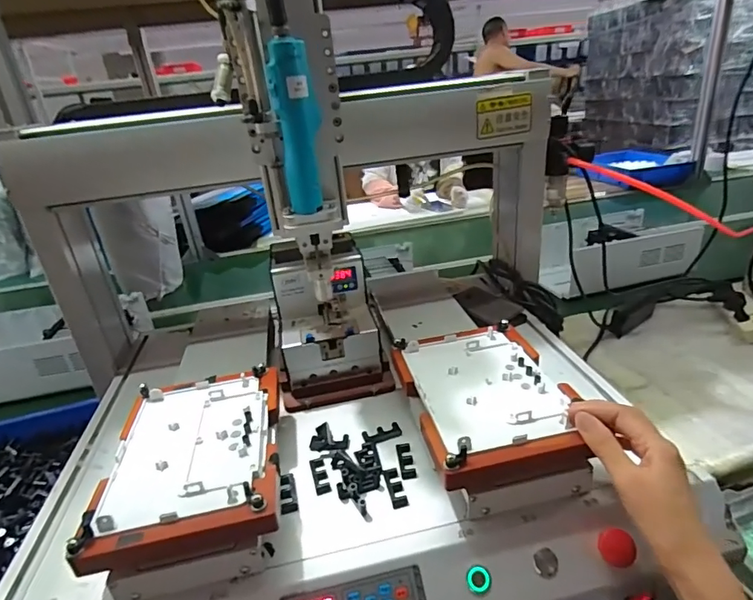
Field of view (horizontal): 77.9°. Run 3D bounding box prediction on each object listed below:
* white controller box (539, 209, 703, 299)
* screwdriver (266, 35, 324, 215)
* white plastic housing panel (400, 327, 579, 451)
[{"bbox_3d":[0.592,-0.116,1.171,0.331,0.137,0.200,-11,26,-10],"label":"white controller box"},{"bbox_3d":[-0.081,-0.176,0.485,0.042,0.163,0.037,-7,26,-1],"label":"screwdriver"},{"bbox_3d":[0.112,0.087,0.493,0.129,0.011,0.177,-10,26,-8],"label":"white plastic housing panel"}]

